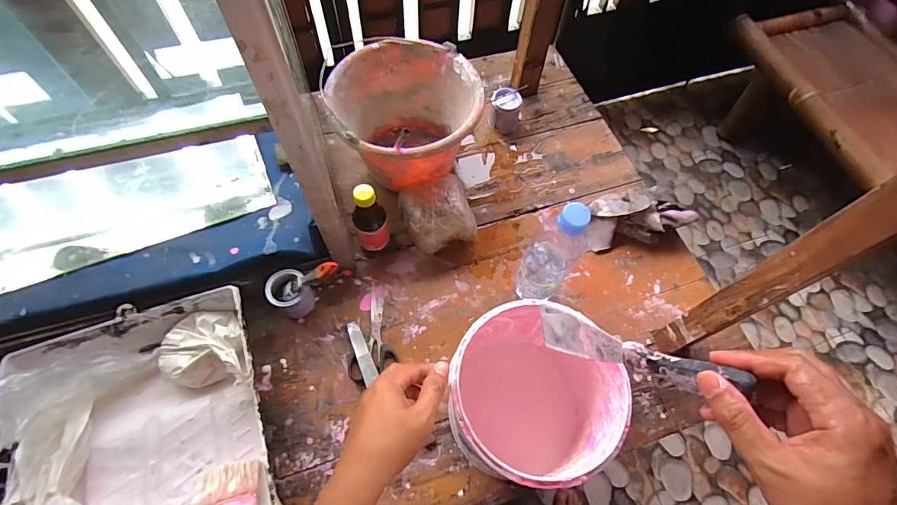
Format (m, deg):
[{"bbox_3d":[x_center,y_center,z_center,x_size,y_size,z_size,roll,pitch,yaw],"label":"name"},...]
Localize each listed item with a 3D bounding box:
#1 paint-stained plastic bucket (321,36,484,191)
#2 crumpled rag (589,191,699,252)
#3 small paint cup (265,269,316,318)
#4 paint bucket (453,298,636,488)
[{"bbox_3d":[-0.070,-0.209,0.736,0.228,0.167,0.232,1,63,-2],"label":"paint-stained plastic bucket"},{"bbox_3d":[0.311,-0.060,0.731,0.176,0.060,0.085,-9,64,-6],"label":"crumpled rag"},{"bbox_3d":[-0.234,0.062,0.645,0.059,0.070,0.052,35,67,15],"label":"small paint cup"},{"bbox_3d":[0.090,0.184,0.533,0.179,0.204,0.174,1,63,-2],"label":"paint bucket"}]

